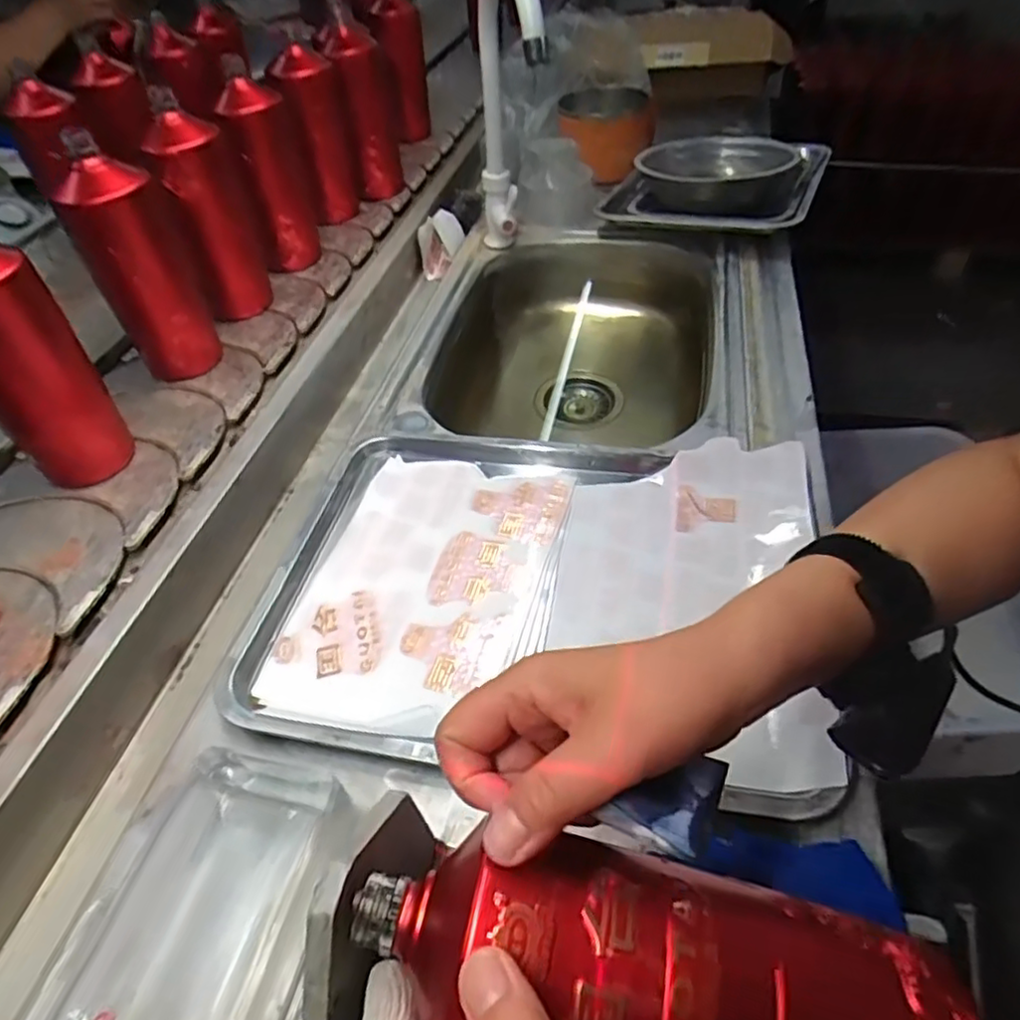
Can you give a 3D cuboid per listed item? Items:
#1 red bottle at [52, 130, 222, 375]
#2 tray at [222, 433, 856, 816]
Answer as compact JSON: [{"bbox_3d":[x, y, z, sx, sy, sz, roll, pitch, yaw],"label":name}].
[{"bbox_3d":[-0.340,-0.224,0.610,0.087,0.201,0.065,-23,51,-18],"label":"red bottle"},{"bbox_3d":[0.021,0.047,0.473,0.383,0.036,0.294,8,49,10],"label":"tray"}]

